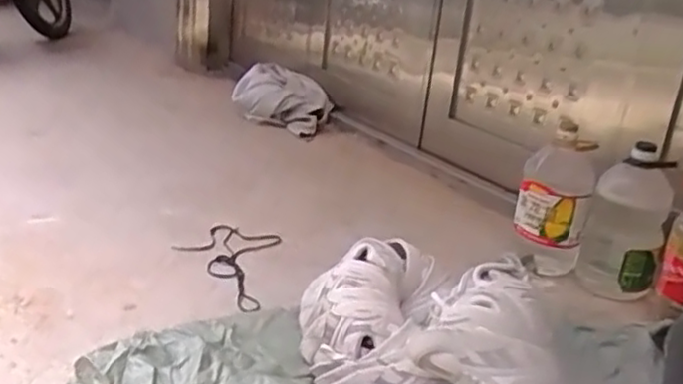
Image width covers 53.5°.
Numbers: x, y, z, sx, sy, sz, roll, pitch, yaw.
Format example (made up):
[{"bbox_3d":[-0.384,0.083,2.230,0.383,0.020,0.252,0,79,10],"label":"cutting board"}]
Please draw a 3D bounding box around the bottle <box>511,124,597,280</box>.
[{"bbox_3d":[0.478,0.025,1.536,0.152,0.334,0.145,13,21,17],"label":"bottle"}]

